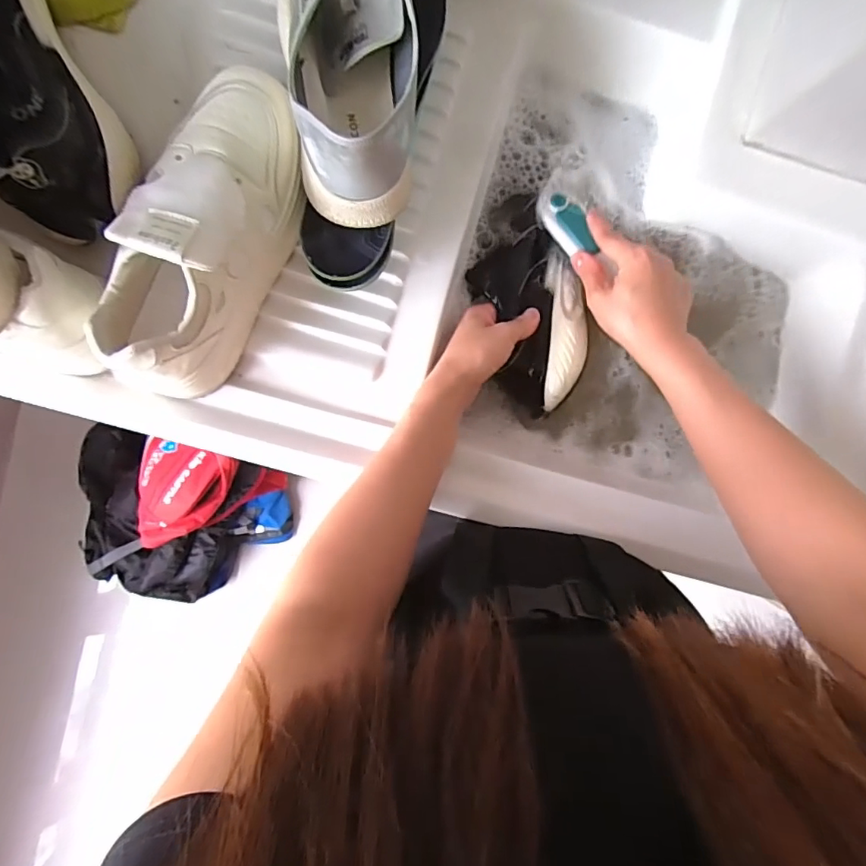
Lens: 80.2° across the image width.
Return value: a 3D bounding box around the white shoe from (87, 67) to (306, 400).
[{"bbox_3d":[-0.170,-0.149,0.392,0.089,0.125,0.245,19,93,-3],"label":"white shoe"}]

